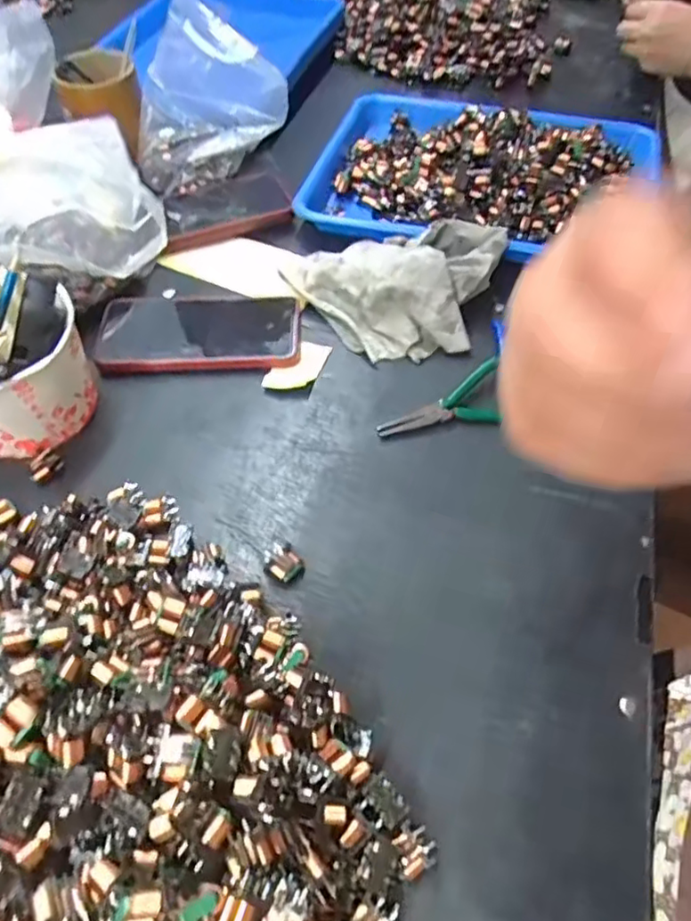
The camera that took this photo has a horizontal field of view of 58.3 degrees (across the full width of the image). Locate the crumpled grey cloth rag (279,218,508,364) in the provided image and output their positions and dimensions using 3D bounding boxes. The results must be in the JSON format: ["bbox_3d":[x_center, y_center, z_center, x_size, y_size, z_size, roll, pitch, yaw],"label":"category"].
[{"bbox_3d":[0.051,-0.145,0.520,0.187,0.058,0.124,-8,55,-6],"label":"crumpled grey cloth rag"}]

